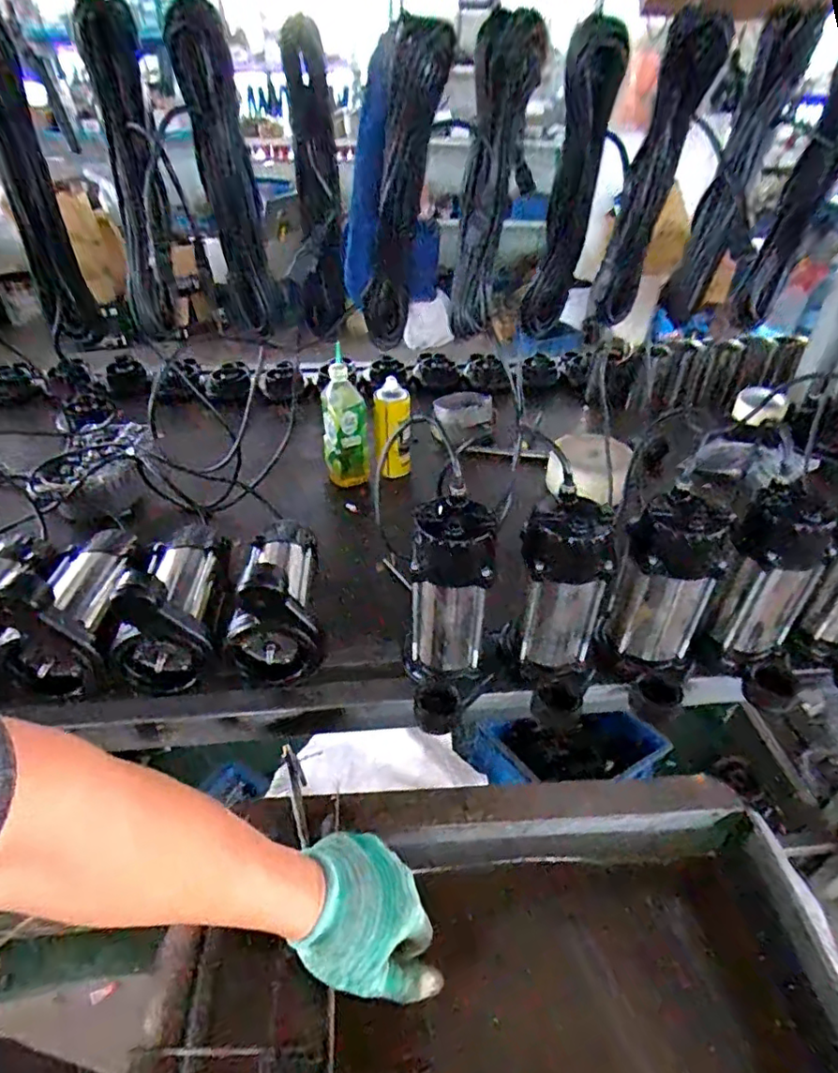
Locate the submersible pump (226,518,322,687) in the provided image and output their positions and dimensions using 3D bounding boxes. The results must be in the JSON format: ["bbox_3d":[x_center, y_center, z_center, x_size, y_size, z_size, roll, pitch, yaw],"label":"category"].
[{"bbox_3d":[-0.186,0.049,0.754,0.104,0.149,0.235,-5,38,-7],"label":"submersible pump"}]

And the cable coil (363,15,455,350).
[{"bbox_3d":[-0.031,-0.474,0.840,0.084,0.090,0.518,-6,-5,-9],"label":"cable coil"}]

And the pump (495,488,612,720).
[{"bbox_3d":[0.157,0.088,0.675,0.115,0.264,0.101,18,41,20],"label":"pump"}]

